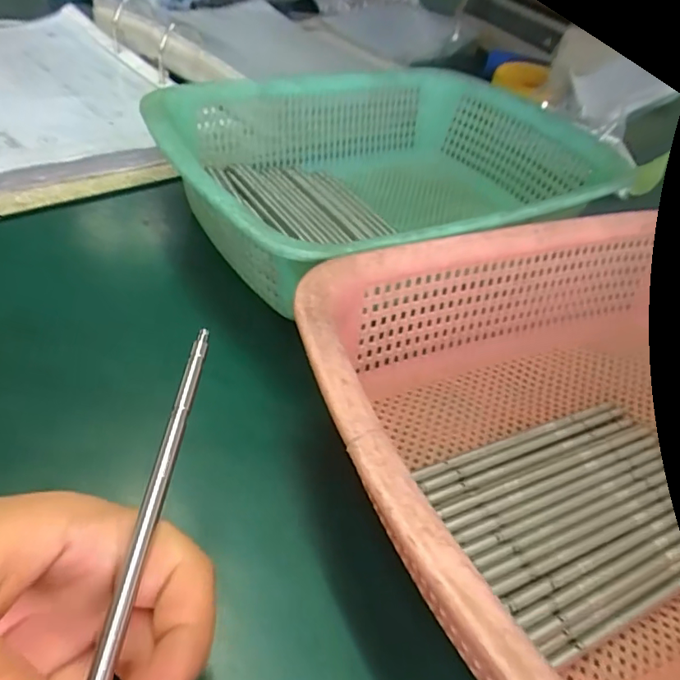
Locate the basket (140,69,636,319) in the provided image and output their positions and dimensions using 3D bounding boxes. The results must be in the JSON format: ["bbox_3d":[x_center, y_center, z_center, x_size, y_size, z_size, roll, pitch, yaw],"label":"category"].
[{"bbox_3d":[0.025,-0.112,0.386,0.289,0.082,0.226,-16,50,-29],"label":"basket"}]

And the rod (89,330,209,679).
[{"bbox_3d":[-0.056,0.059,0.148,0.005,0.004,0.160,5,49,0],"label":"rod"}]

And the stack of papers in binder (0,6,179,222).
[{"bbox_3d":[-0.272,-0.213,0.465,0.228,0.021,0.313,-30,60,-37],"label":"stack of papers in binder"}]

